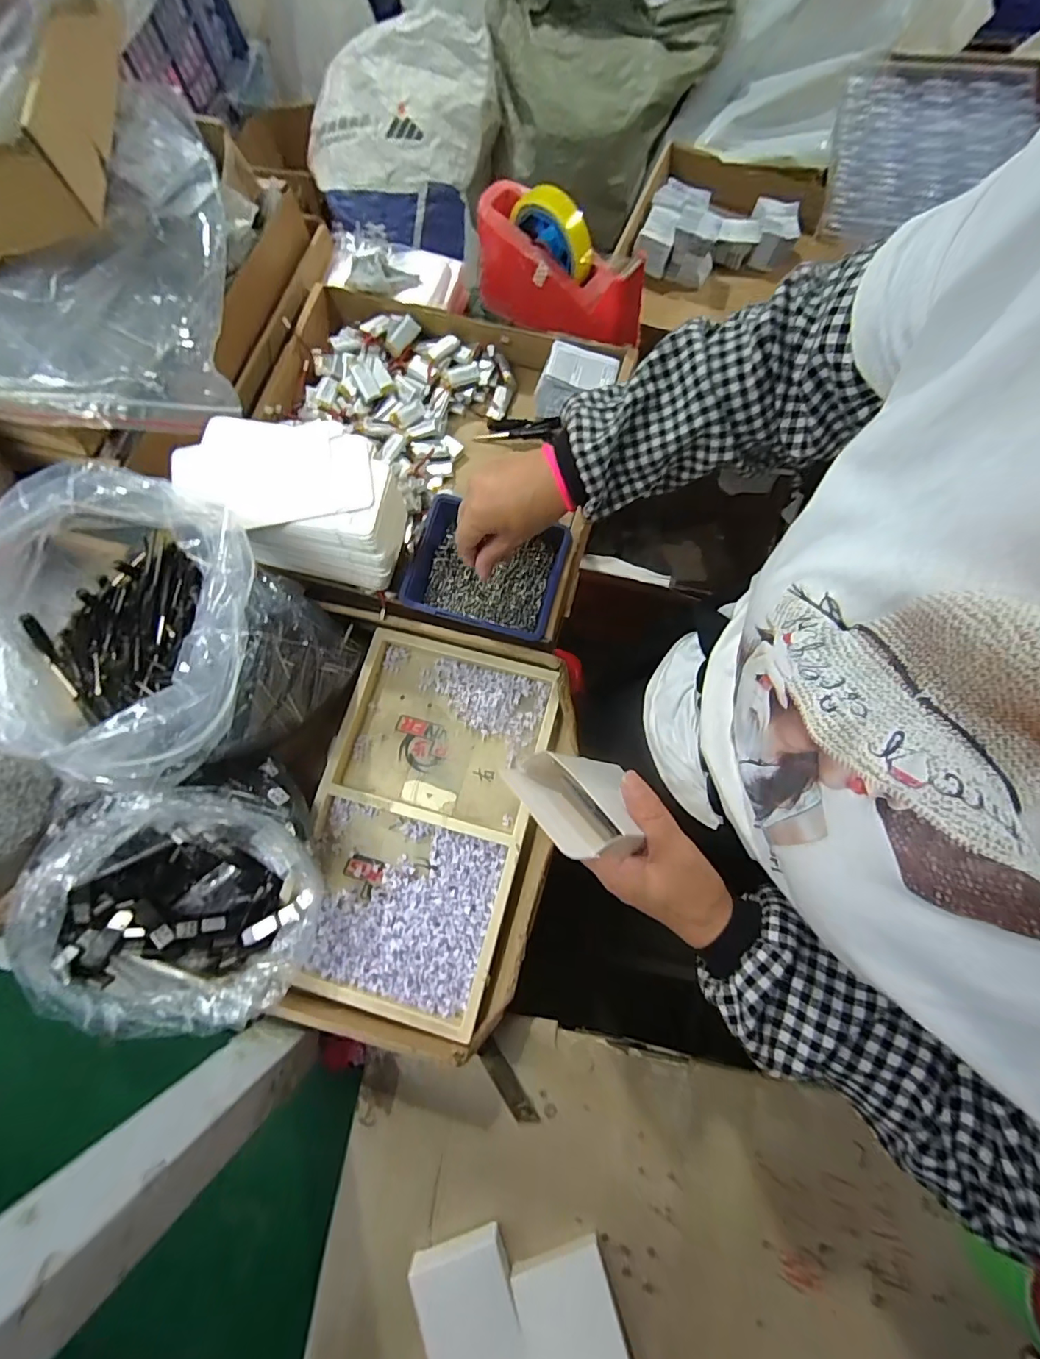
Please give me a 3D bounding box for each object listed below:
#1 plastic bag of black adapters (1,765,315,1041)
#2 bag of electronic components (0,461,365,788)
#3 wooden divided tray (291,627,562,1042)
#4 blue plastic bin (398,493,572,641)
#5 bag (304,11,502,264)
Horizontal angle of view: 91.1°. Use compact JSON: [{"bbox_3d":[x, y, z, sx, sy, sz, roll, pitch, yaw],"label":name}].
[{"bbox_3d":[-0.273,0.176,0.412,0.194,0.117,0.194,-14,79,-2],"label":"plastic bag of black adapters"},{"bbox_3d":[-0.276,-0.033,0.408,0.199,0.171,0.195,33,81,6],"label":"bag of electronic components"},{"bbox_3d":[-0.092,0.123,0.468,0.188,0.029,0.318,14,79,3],"label":"wooden divided tray"},{"bbox_3d":[-0.033,-0.106,0.498,0.142,0.031,0.116,15,79,3],"label":"blue plastic bin"},{"bbox_3d":[-0.247,-1.078,1.033,0.376,0.212,0.286,3,77,3],"label":"bag"}]

